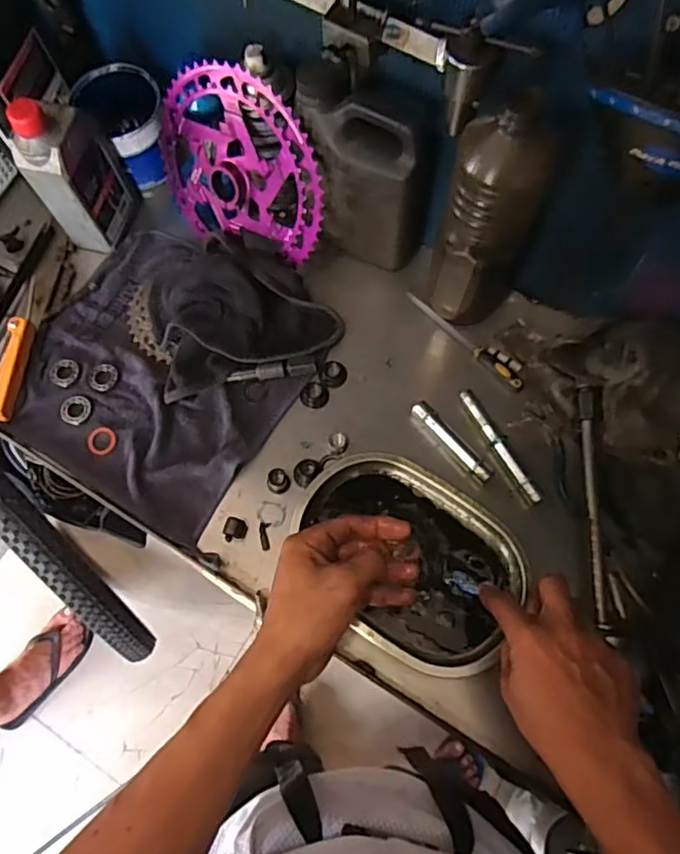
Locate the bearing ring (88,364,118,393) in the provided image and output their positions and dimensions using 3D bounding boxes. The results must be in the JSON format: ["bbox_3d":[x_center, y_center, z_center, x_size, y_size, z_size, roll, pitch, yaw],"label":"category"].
[{"bbox_3d":[-0.249,-0.052,0.639,0.029,0.004,0.029,0,70,1],"label":"bearing ring"}]

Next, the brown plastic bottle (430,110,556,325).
[{"bbox_3d":[0.137,-0.181,0.551,0.070,0.256,0.076,27,73,11],"label":"brown plastic bottle"}]

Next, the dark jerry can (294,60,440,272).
[{"bbox_3d":[0.023,-0.251,0.593,0.133,0.206,0.071,23,58,9],"label":"dark jerry can"}]

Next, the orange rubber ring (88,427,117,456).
[{"bbox_3d":[-0.241,0.014,0.615,0.028,0.005,0.028,0,70,1],"label":"orange rubber ring"}]

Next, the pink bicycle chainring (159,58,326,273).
[{"bbox_3d":[-0.102,-0.258,0.603,0.192,0.168,0.014,25,46,19],"label":"pink bicycle chainring"}]

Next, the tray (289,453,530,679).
[{"bbox_3d":[0.061,0.121,0.568,0.213,0.029,0.156,30,73,12],"label":"tray"}]

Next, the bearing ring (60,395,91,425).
[{"bbox_3d":[-0.272,-0.018,0.625,0.028,0.007,0.030,0,70,1],"label":"bearing ring"}]

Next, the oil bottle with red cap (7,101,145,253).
[{"bbox_3d":[-0.277,-0.268,0.636,0.056,0.177,0.094,13,71,6],"label":"oil bottle with red cap"}]

